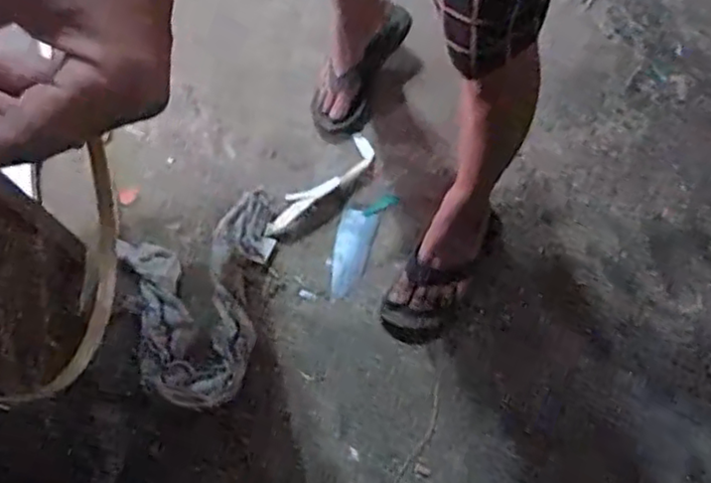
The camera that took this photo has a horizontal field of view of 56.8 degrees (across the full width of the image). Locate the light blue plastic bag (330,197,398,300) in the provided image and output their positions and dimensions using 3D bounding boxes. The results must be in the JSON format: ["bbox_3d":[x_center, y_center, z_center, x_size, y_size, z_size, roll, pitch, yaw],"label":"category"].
[{"bbox_3d":[-0.004,0.002,1.120,0.075,0.011,0.199,22,68,13],"label":"light blue plastic bag"}]

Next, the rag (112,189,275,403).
[{"bbox_3d":[-0.232,0.096,1.067,0.259,0.032,0.322,-18,65,-5],"label":"rag"}]

